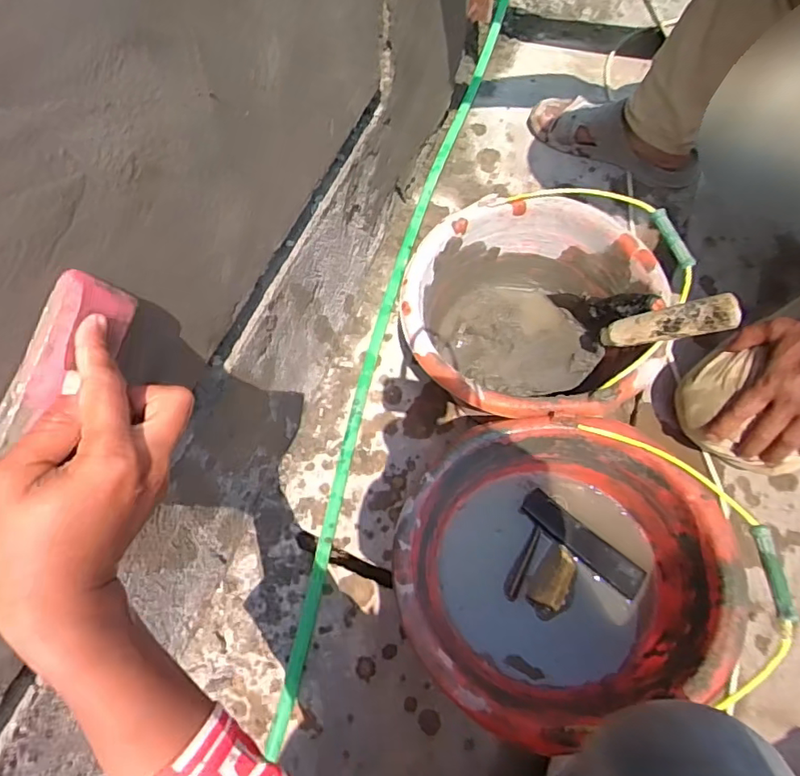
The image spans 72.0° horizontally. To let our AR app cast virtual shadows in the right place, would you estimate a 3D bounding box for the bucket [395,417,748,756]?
[{"bbox_3d":[0.144,0.194,0.592,0.280,0.263,0.251,-14,67,-7],"label":"bucket"}]

